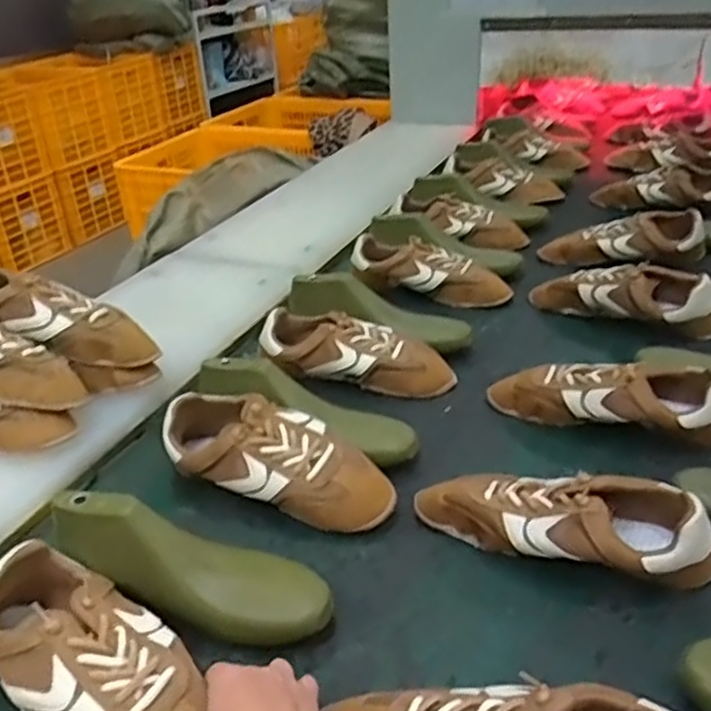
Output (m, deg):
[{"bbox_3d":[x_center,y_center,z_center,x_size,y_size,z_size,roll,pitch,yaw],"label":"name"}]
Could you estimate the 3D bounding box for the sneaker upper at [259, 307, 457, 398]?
[{"bbox_3d":[0.004,-0.008,0.901,0.230,0.078,0.087,4,33,15],"label":"sneaker upper"}]

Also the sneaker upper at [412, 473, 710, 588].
[{"bbox_3d":[0.178,0.143,0.631,0.251,0.076,0.081,8,34,21],"label":"sneaker upper"}]

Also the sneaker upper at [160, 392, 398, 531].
[{"bbox_3d":[-0.077,0.102,0.717,0.241,0.078,0.091,10,34,23],"label":"sneaker upper"}]

